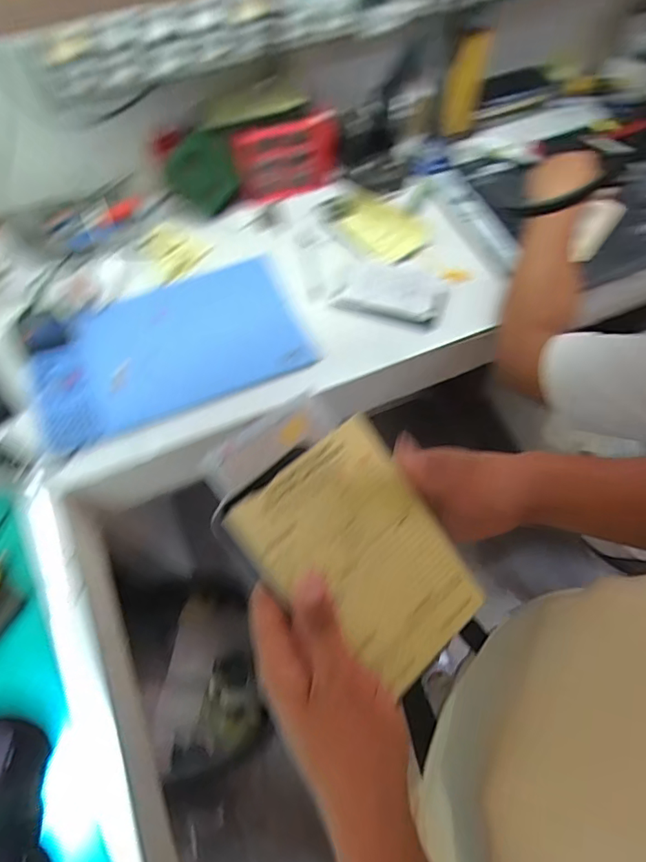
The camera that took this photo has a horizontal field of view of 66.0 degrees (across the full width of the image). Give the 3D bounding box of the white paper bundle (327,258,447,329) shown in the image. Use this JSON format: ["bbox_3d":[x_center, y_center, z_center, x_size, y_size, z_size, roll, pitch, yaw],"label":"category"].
[{"bbox_3d":[0.103,-0.210,0.755,0.158,0.024,0.098,18,66,8],"label":"white paper bundle"}]

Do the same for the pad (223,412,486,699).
[{"bbox_3d":[0.027,0.078,0.308,0.107,0.010,0.151,-37,96,-21],"label":"pad"}]

